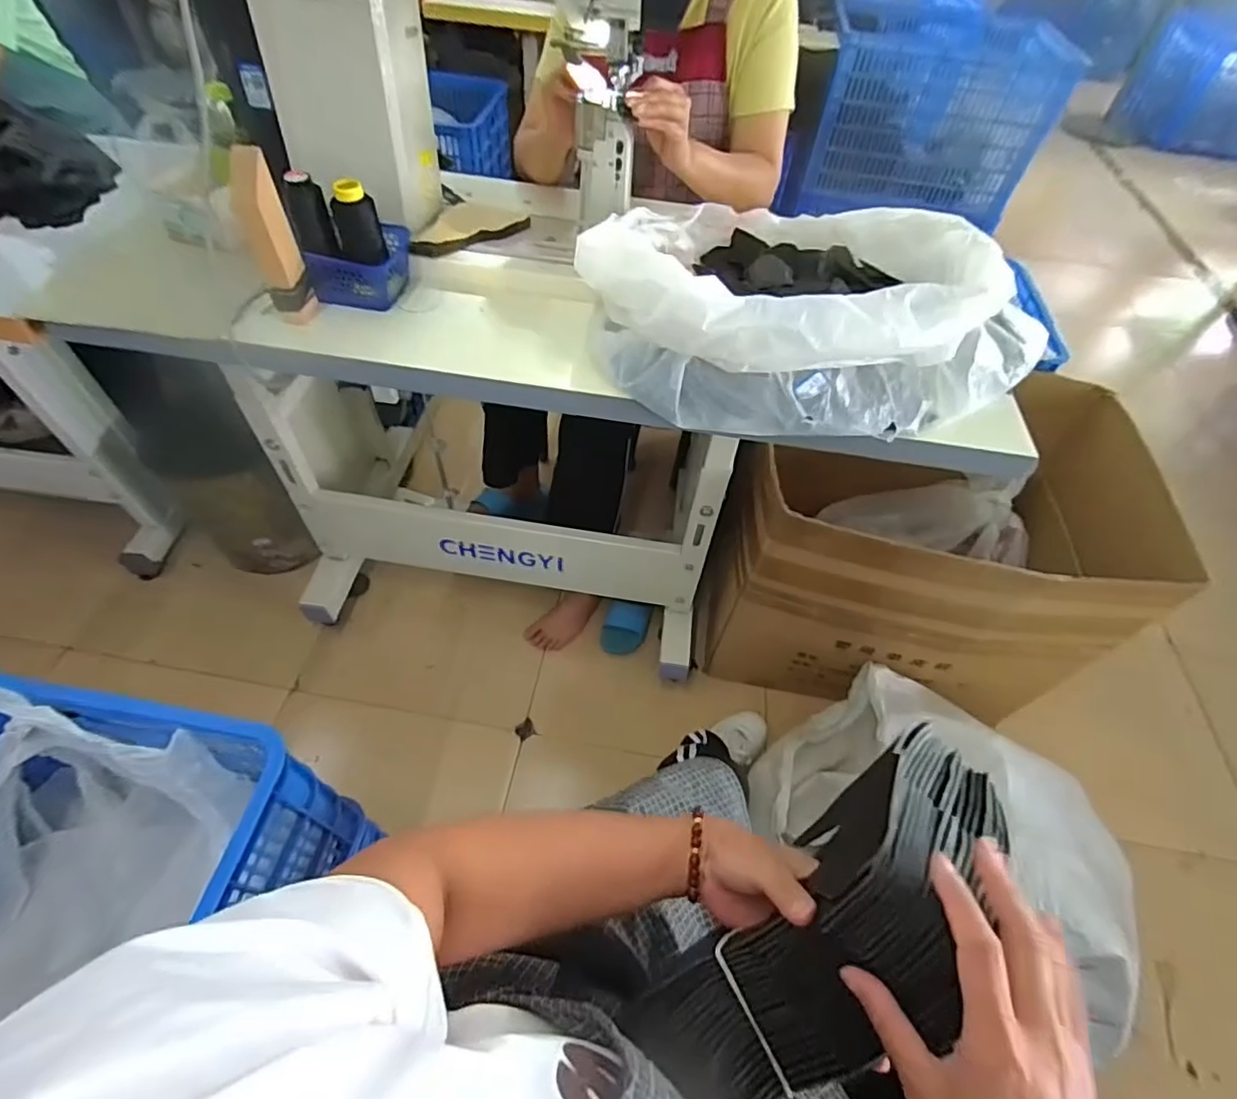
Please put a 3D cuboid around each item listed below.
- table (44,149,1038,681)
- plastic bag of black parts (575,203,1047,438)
[{"bbox_3d":[-0.068,-0.166,1.090,1.092,0.728,0.494,10,53,3],"label":"table"},{"bbox_3d":[0.216,-0.345,0.734,0.501,0.136,0.448,-2,54,-6],"label":"plastic bag of black parts"}]

